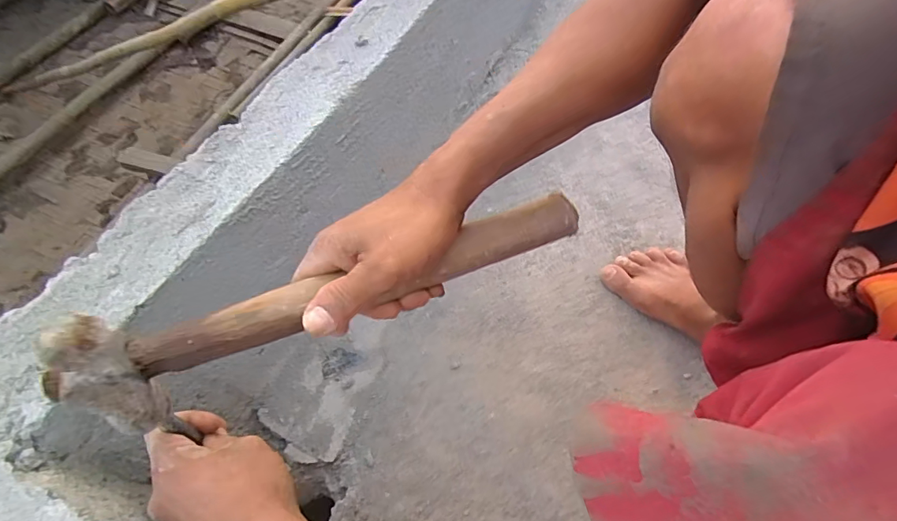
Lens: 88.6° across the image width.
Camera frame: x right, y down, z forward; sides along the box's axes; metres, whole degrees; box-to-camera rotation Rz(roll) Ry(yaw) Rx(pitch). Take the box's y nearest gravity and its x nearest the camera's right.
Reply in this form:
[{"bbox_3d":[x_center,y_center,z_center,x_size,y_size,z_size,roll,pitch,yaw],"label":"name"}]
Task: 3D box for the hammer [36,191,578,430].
[{"bbox_3d":[-0.050,0.015,0.295,0.318,0.091,0.027,-20,58,-23],"label":"hammer"}]

